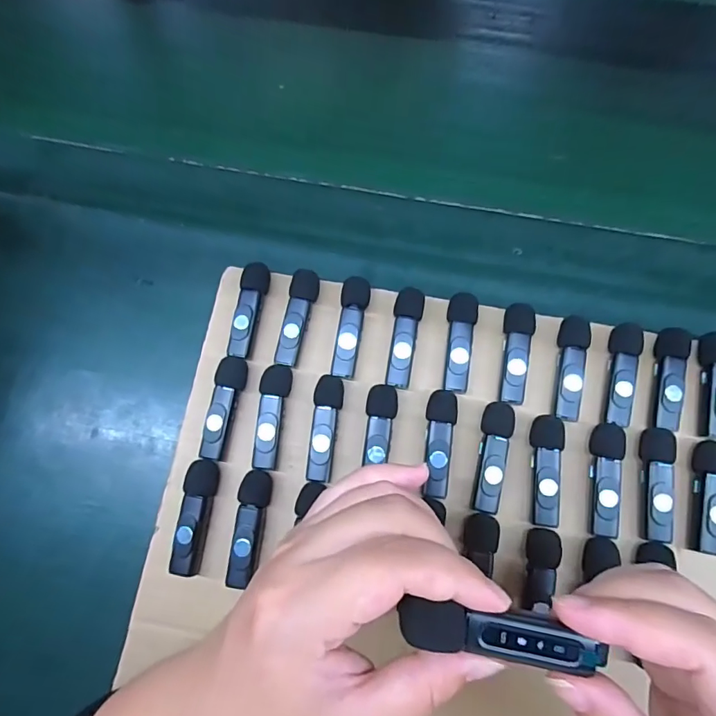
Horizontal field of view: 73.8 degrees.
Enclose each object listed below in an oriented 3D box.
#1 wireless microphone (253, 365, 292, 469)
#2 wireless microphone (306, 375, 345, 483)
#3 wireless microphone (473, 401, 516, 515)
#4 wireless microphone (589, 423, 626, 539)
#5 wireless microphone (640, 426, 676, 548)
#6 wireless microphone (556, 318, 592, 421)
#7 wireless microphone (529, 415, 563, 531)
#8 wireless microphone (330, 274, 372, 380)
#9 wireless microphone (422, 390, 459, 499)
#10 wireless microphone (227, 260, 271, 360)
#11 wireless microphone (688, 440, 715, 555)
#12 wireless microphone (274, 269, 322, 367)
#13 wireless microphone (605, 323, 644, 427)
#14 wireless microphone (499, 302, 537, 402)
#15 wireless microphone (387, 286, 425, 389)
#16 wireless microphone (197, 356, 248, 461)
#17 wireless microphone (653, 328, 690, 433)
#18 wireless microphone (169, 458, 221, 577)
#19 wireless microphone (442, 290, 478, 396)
[{"bbox_3d":[-0.055,0.037,0.300,0.018,0.015,0.063,8,77,4],"label":"wireless microphone"},{"bbox_3d":[-0.021,0.043,0.297,0.017,0.015,0.064,8,76,3],"label":"wireless microphone"},{"bbox_3d":[0.083,0.060,0.291,0.018,0.015,0.065,10,77,4],"label":"wireless microphone"},{"bbox_3d":[0.148,0.072,0.283,0.017,0.012,0.064,8,76,3],"label":"wireless microphone"},{"bbox_3d":[0.177,0.074,0.281,0.016,0.011,0.064,7,76,3],"label":"wireless microphone"},{"bbox_3d":[0.134,0.006,0.301,0.018,0.015,0.064,13,77,5],"label":"wireless microphone"},{"bbox_3d":[0.114,0.068,0.288,0.018,0.016,0.064,3,76,2],"label":"wireless microphone"},{"bbox_3d":[-0.004,-0.020,0.312,0.017,0.015,0.066,7,76,3],"label":"wireless microphone"},{"bbox_3d":[0.049,0.052,0.292,0.018,0.011,0.064,9,77,4],"label":"wireless microphone"},{"bbox_3d":[-0.072,-0.031,0.317,0.016,0.018,0.065,8,77,4],"label":"wireless microphone"},{"bbox_3d":[0.207,0.081,0.281,0.016,0.017,0.063,13,77,5],"label":"wireless microphone"},{"bbox_3d":[-0.040,-0.026,0.314,0.017,0.016,0.065,14,77,5],"label":"wireless microphone"},{"bbox_3d":[0.166,0.010,0.299,0.016,0.012,0.063,11,77,4],"label":"wireless microphone"},{"bbox_3d":[0.102,-0.002,0.306,0.018,0.016,0.064,7,76,3],"label":"wireless microphone"},{"bbox_3d":[0.031,-0.014,0.309,0.018,0.015,0.067,8,76,4],"label":"wireless microphone"},{"bbox_3d":[-0.084,0.032,0.302,0.017,0.017,0.064,10,77,4],"label":"wireless microphone"},{"bbox_3d":[0.194,0.013,0.297,0.016,0.013,0.064,8,77,4],"label":"wireless microphone"},{"bbox_3d":[-0.097,0.095,0.287,0.017,0.019,0.065,6,76,3],"label":"wireless microphone"},{"bbox_3d":[0.066,-0.010,0.308,0.018,0.017,0.064,8,76,3],"label":"wireless microphone"}]

